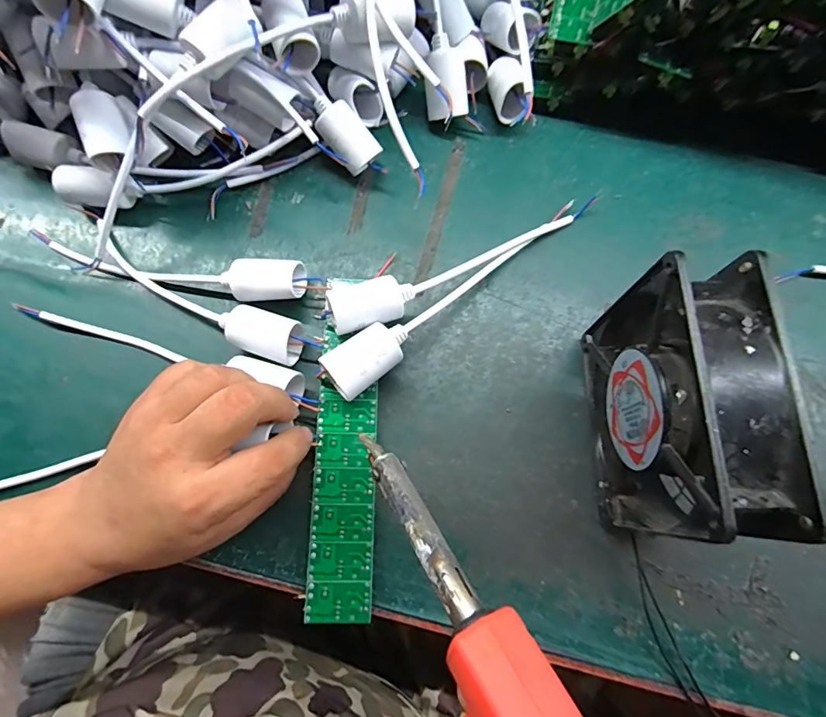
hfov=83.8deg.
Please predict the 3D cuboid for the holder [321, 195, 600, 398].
[{"bbox_3d":[0.028,-0.050,0.300,0.207,0.042,0.028,-43,77,-12],"label":"holder"}]

